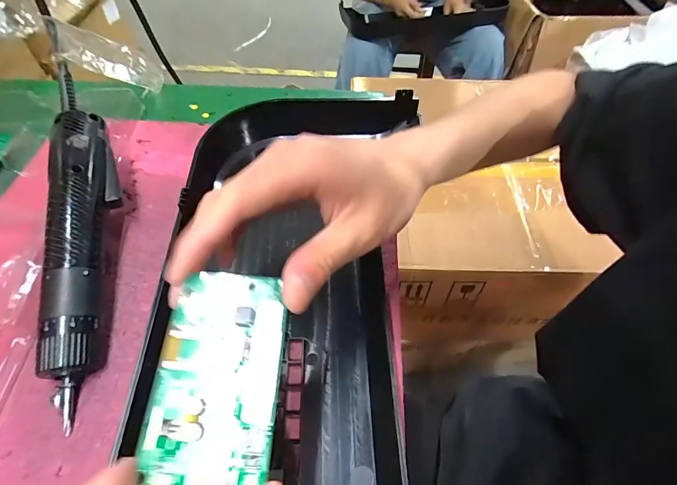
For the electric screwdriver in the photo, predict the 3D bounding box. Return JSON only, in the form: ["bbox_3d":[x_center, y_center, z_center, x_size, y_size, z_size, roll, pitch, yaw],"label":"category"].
[{"bbox_3d":[-0.175,0.000,0.263,0.036,0.028,0.214,-9,68,-8],"label":"electric screwdriver"}]

